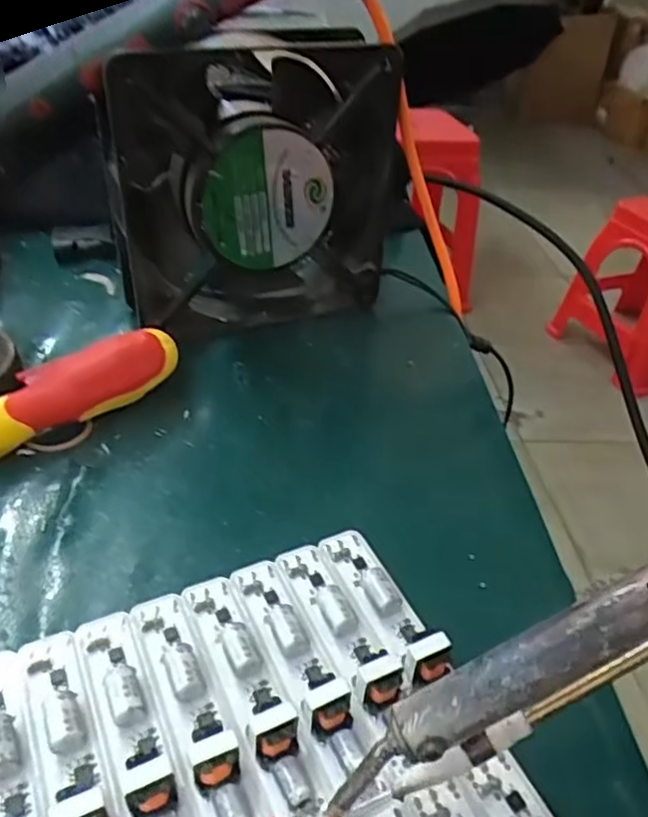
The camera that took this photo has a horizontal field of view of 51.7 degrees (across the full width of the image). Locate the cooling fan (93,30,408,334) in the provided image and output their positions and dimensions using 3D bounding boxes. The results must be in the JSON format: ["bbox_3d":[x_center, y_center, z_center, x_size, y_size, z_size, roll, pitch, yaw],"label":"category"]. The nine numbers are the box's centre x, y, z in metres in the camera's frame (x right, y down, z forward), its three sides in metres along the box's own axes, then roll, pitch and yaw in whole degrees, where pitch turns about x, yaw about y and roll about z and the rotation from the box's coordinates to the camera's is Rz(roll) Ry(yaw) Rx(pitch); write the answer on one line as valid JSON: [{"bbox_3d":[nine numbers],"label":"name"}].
[{"bbox_3d":[-0.031,-0.098,0.302,0.122,0.123,0.041,-10,40,-18],"label":"cooling fan"}]

